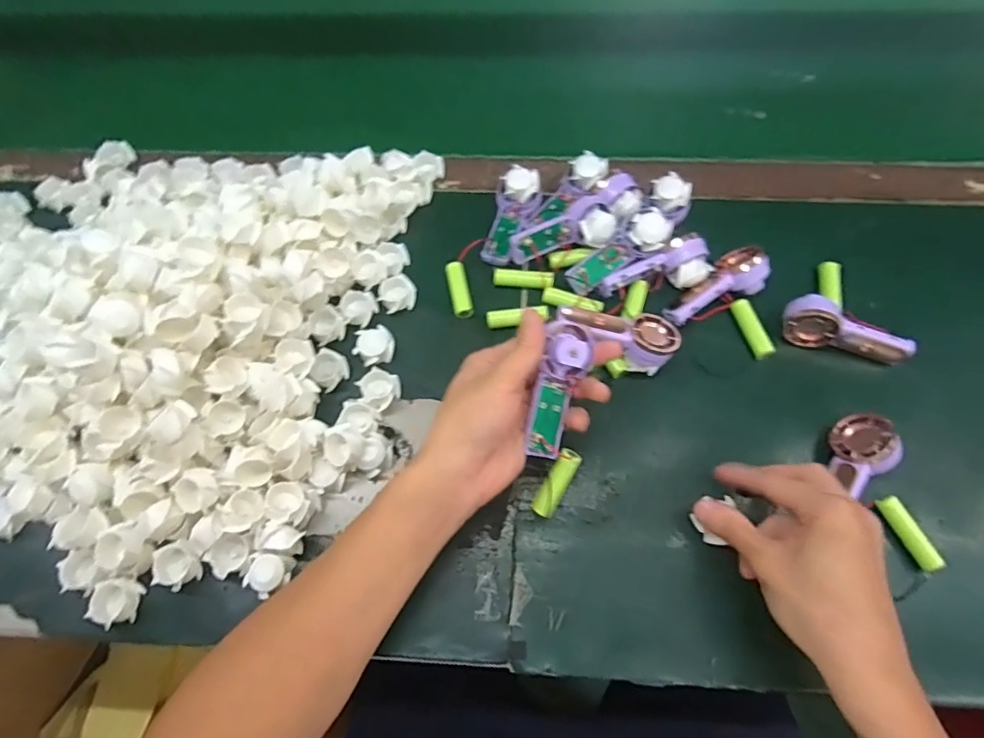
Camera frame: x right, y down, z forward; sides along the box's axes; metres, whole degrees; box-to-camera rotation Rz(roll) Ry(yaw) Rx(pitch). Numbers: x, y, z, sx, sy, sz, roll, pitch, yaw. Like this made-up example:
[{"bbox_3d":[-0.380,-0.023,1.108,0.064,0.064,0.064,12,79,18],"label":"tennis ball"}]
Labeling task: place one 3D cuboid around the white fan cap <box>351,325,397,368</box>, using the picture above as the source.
[{"bbox_3d":[-0.096,-0.019,0.445,0.033,0.008,0.031,-1,66,2],"label":"white fan cap"}]

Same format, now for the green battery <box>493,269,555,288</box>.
[{"bbox_3d":[0.027,-0.076,0.465,0.051,0.015,0.014,6,66,5],"label":"green battery"}]

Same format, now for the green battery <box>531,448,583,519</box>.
[{"bbox_3d":[0.044,0.083,0.383,0.016,0.016,0.054,30,110,14],"label":"green battery"}]

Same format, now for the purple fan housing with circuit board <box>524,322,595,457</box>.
[{"bbox_3d":[0.044,0.015,0.368,0.027,0.024,0.091,15,103,9],"label":"purple fan housing with circuit board"}]

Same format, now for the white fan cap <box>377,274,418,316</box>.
[{"bbox_3d":[-0.080,-0.064,0.464,0.032,0.012,0.028,-18,66,-6],"label":"white fan cap"}]

